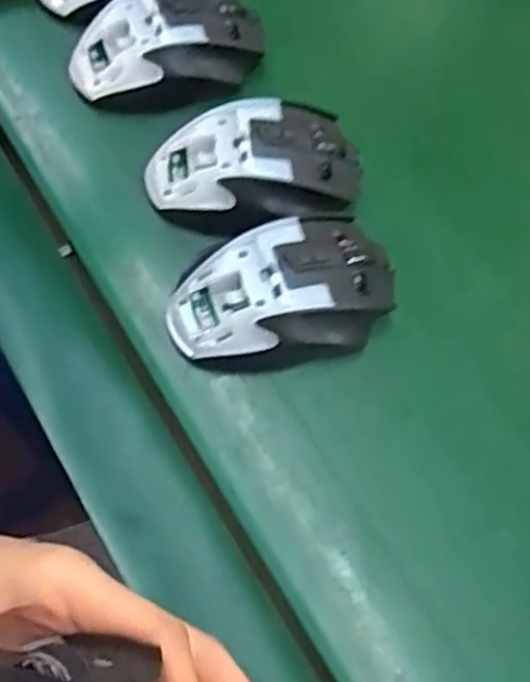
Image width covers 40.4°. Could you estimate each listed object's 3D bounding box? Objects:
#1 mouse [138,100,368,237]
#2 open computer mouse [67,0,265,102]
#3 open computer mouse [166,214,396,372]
[{"bbox_3d":[-0.003,-0.090,0.395,0.113,0.038,0.072,-18,69,-11],"label":"mouse"},{"bbox_3d":[-0.059,-0.181,0.430,0.114,0.037,0.070,-10,67,-7],"label":"open computer mouse"},{"bbox_3d":[0.010,-0.022,0.367,0.114,0.041,0.067,-19,69,-11],"label":"open computer mouse"}]

